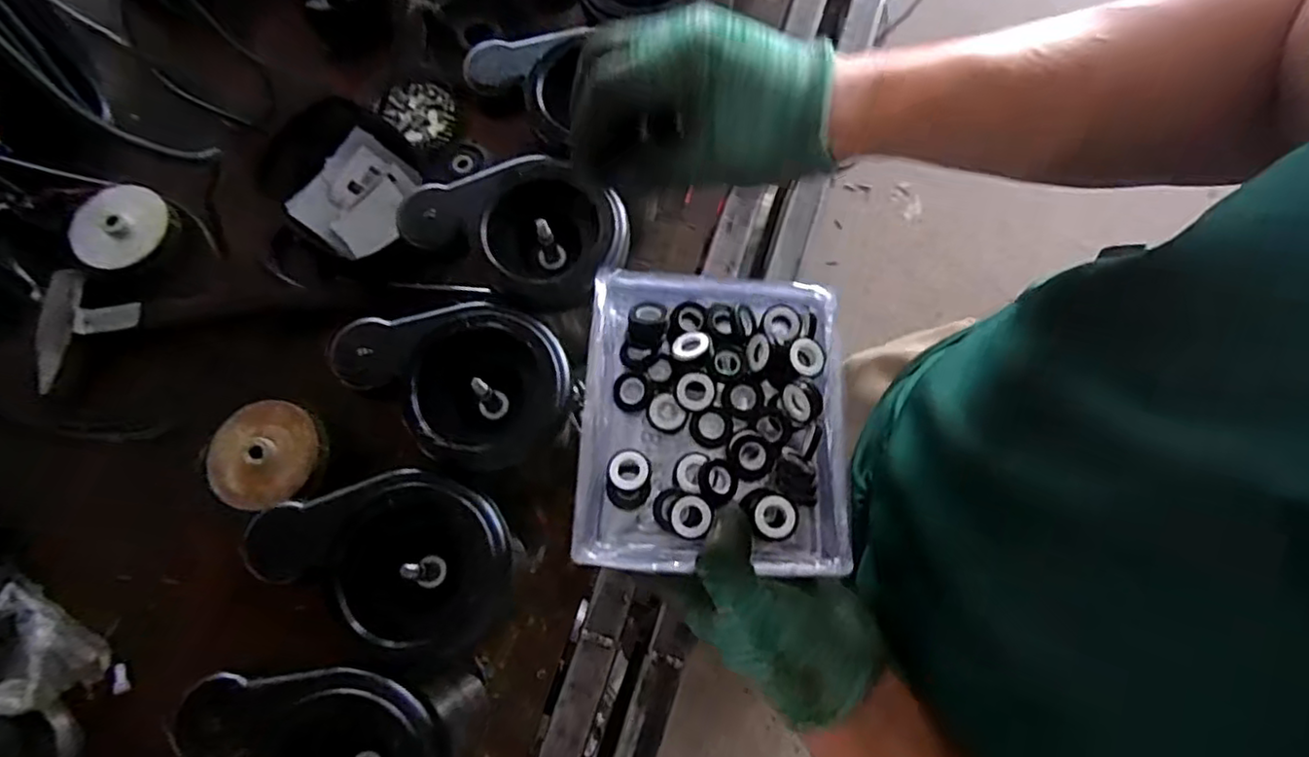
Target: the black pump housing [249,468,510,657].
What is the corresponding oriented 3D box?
[{"bbox_3d":[-0.178,0.117,0.458,0.164,0.069,0.107,23,75,6],"label":"black pump housing"}]

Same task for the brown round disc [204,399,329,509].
[{"bbox_3d":[-0.325,0.062,0.552,0.090,0.017,0.087,0,74,0],"label":"brown round disc"}]

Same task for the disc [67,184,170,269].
[{"bbox_3d":[-0.529,-0.150,0.651,0.077,0.020,0.087,25,76,7],"label":"disc"}]

